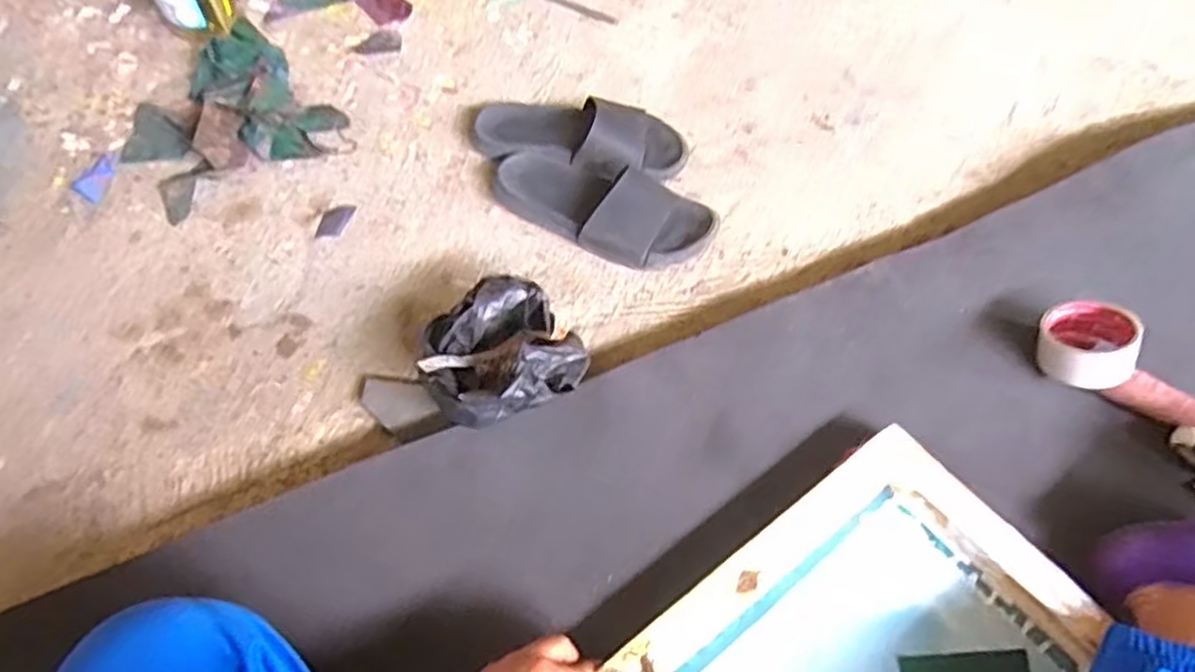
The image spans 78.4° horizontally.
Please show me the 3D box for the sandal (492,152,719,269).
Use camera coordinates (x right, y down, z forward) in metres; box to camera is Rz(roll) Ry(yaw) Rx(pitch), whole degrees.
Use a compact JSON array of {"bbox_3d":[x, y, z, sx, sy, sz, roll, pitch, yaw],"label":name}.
[{"bbox_3d":[0.000,-0.160,0.894,0.277,0.065,0.103,24,62,12],"label":"sandal"}]

